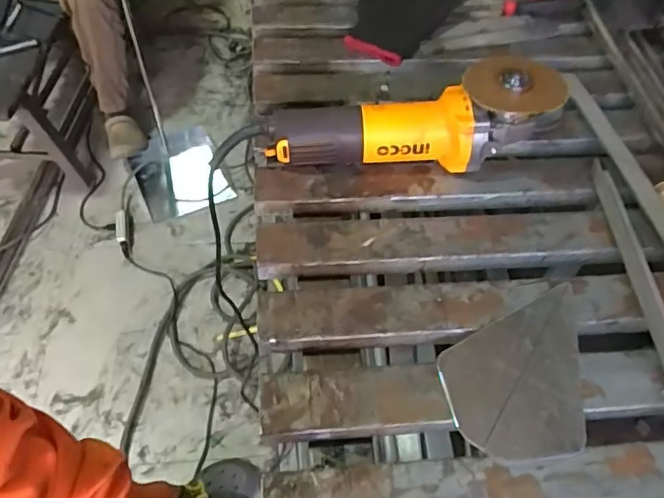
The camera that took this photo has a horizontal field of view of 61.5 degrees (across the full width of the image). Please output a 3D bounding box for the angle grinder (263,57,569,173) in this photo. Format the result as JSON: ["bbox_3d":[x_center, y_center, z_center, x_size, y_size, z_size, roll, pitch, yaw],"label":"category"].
[{"bbox_3d":[0.075,-0.130,0.559,0.277,0.097,0.077,-1,54,-2],"label":"angle grinder"}]

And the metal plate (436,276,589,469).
[{"bbox_3d":[0.163,0.103,0.448,0.153,0.006,0.112,-22,59,-20],"label":"metal plate"}]

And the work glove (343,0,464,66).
[{"bbox_3d":[0.096,-0.321,0.738,0.140,0.033,0.225,18,54,9],"label":"work glove"}]

